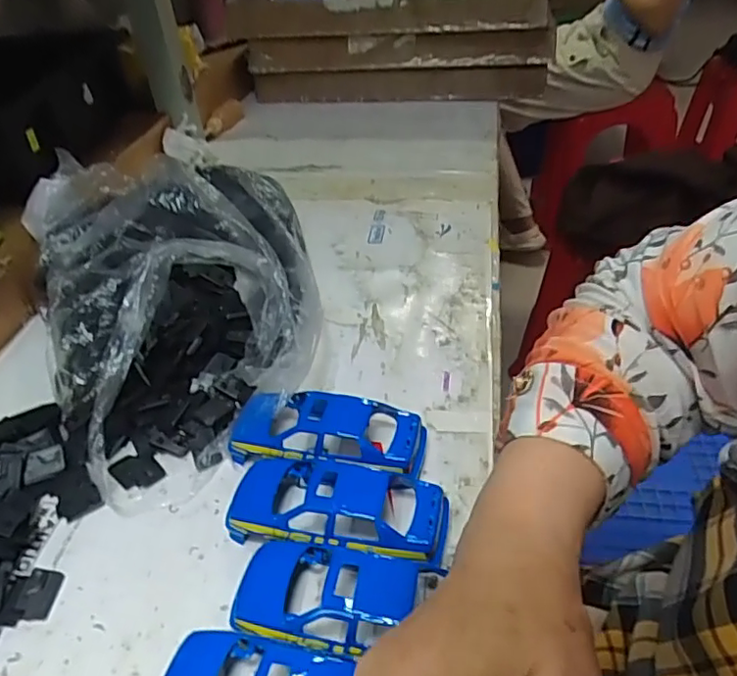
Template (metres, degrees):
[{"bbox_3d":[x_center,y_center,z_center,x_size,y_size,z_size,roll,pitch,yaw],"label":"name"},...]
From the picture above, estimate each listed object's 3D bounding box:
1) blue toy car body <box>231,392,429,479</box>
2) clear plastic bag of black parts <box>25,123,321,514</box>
[{"bbox_3d":[-0.029,0.062,0.386,0.130,0.041,0.051,5,42,11],"label":"blue toy car body"},{"bbox_3d":[-0.154,-0.050,0.490,0.232,0.091,0.349,-16,42,-13],"label":"clear plastic bag of black parts"}]

